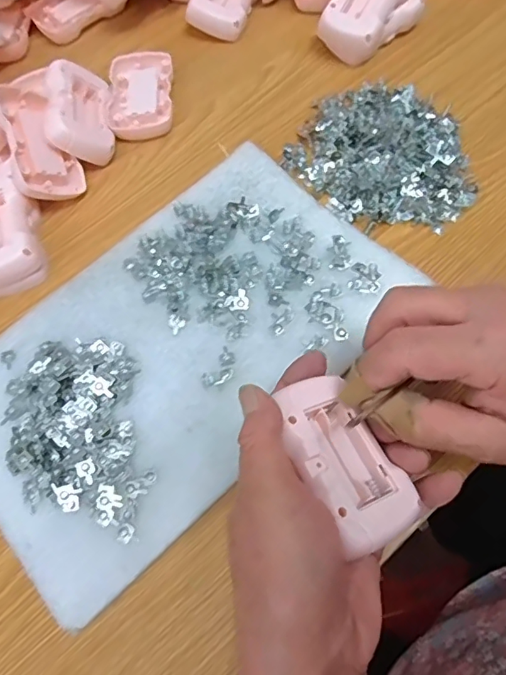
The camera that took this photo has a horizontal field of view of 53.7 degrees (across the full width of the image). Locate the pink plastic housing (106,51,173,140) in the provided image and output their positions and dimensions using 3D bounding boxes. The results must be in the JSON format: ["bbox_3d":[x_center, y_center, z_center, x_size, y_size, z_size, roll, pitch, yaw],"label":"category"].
[{"bbox_3d":[-0.097,-0.211,0.436,0.054,0.014,0.088,-4,67,0],"label":"pink plastic housing"}]

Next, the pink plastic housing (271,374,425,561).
[{"bbox_3d":[0.042,0.062,0.249,0.044,0.020,0.082,-19,64,-28],"label":"pink plastic housing"}]

